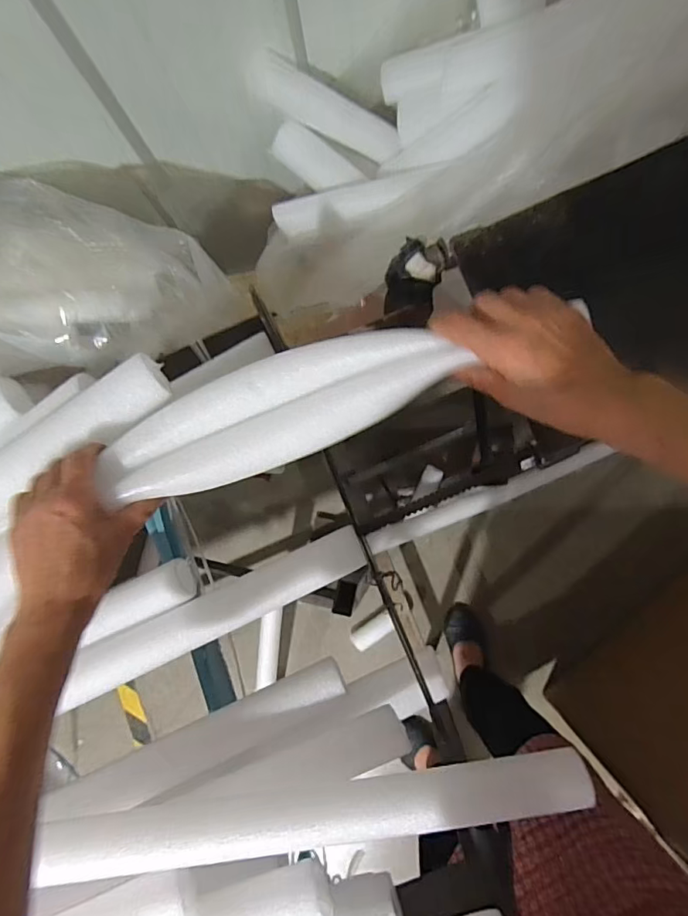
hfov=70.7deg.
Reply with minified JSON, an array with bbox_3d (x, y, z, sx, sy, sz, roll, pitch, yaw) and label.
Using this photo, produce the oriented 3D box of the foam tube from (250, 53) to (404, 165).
[{"bbox_3d":[-0.022,-0.444,0.617,0.196,0.045,0.038,16,84,-22],"label":"foam tube"}]

